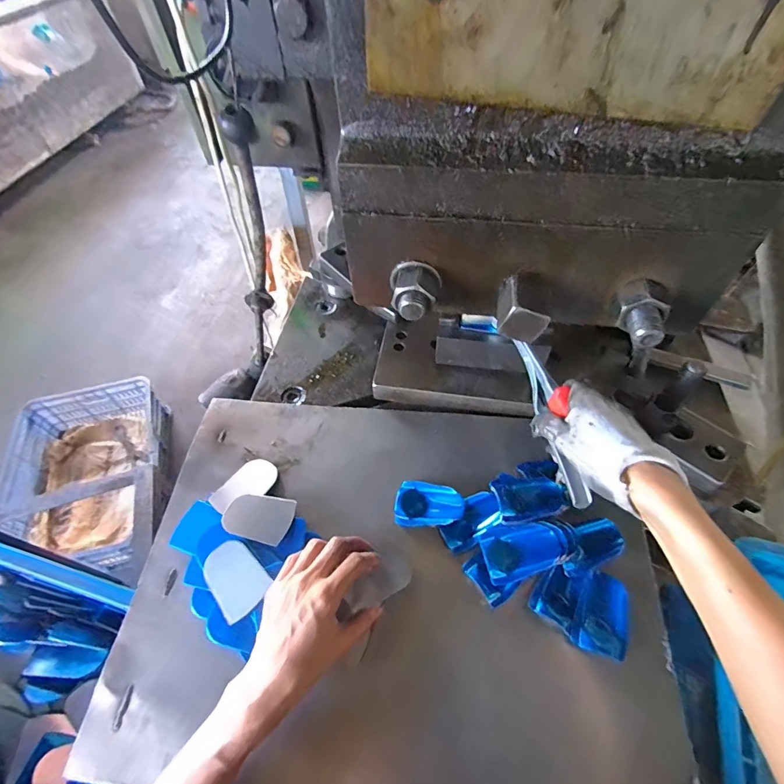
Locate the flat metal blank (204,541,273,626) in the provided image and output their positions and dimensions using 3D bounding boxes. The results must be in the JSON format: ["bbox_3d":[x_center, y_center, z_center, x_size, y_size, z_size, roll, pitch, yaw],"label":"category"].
[{"bbox_3d":[-0.140,0.165,0.369,0.064,0.004,0.045,37,63,26],"label":"flat metal blank"}]

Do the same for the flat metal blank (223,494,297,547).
[{"bbox_3d":[-0.128,0.120,0.400,0.065,0.004,0.044,10,53,11],"label":"flat metal blank"}]

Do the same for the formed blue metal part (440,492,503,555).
[{"bbox_3d":[0.075,0.121,0.388,0.063,0.015,0.033,-44,62,-7],"label":"formed blue metal part"}]

